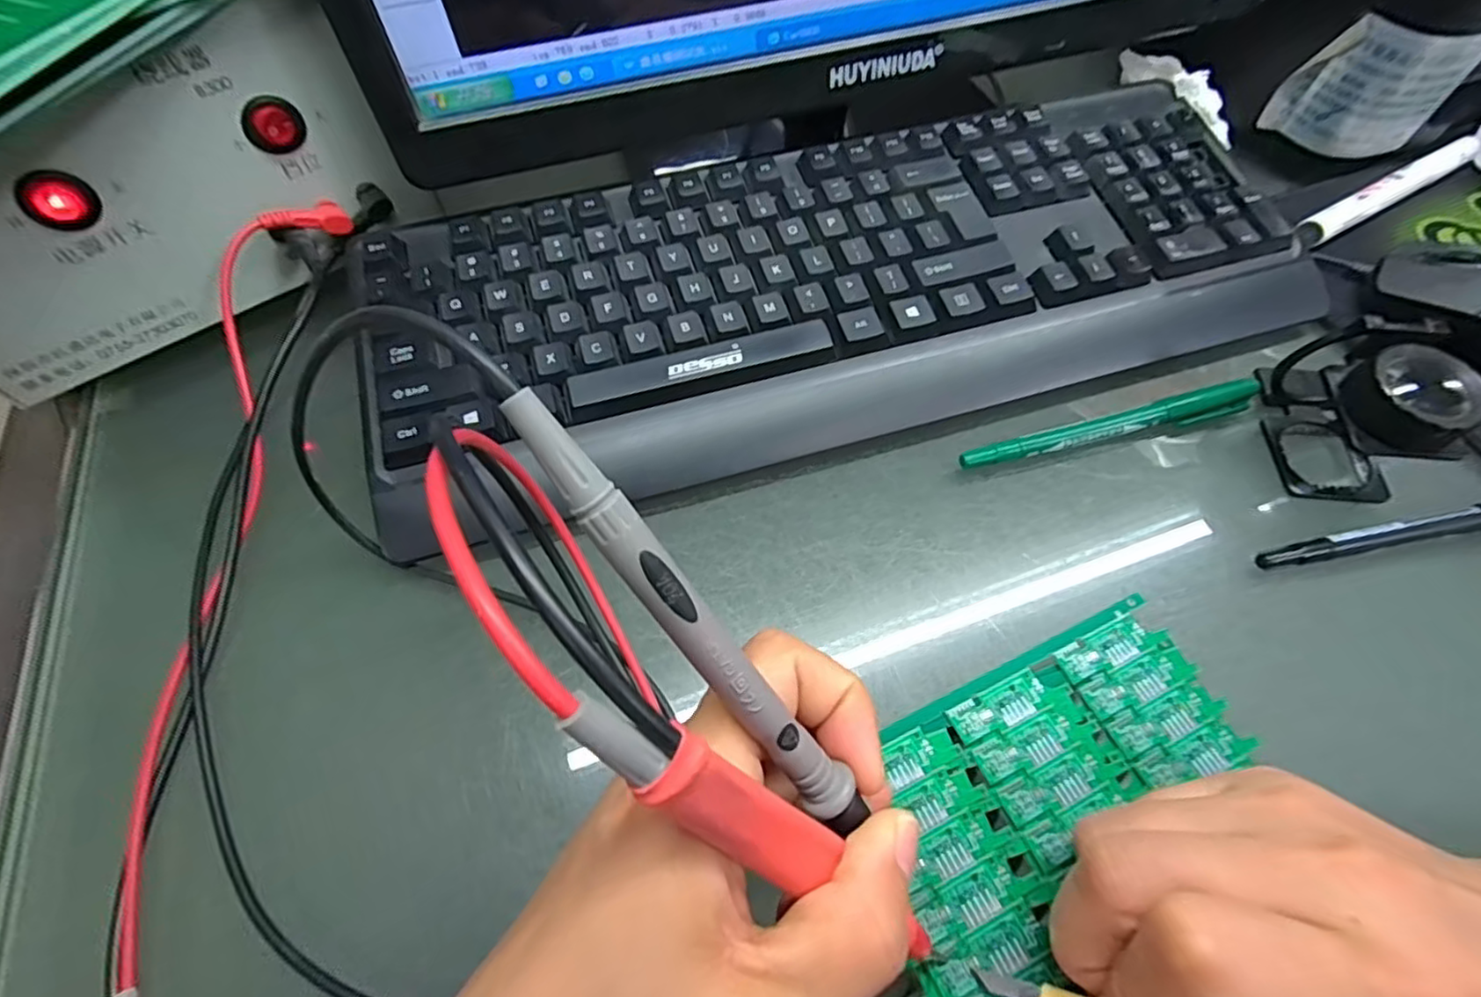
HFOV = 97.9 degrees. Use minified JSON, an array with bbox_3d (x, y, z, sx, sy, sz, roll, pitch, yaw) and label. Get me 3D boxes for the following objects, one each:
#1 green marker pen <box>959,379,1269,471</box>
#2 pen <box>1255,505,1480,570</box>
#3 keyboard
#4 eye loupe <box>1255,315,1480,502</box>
[{"bbox_3d":[0.164,-0.030,0.283,0.143,0.011,0.012,-14,61,-8],"label":"green marker pen"},{"bbox_3d":[0.272,0.013,0.256,0.137,0.012,0.013,-10,61,-6],"label":"pen"},{"bbox_3d":[0.049,-0.101,0.304,0.428,0.045,0.155,-16,61,-9],"label":"keyboard"},{"bbox_3d":[0.252,-0.039,0.257,0.048,0.054,0.066,13,61,7],"label":"eye loupe"}]

